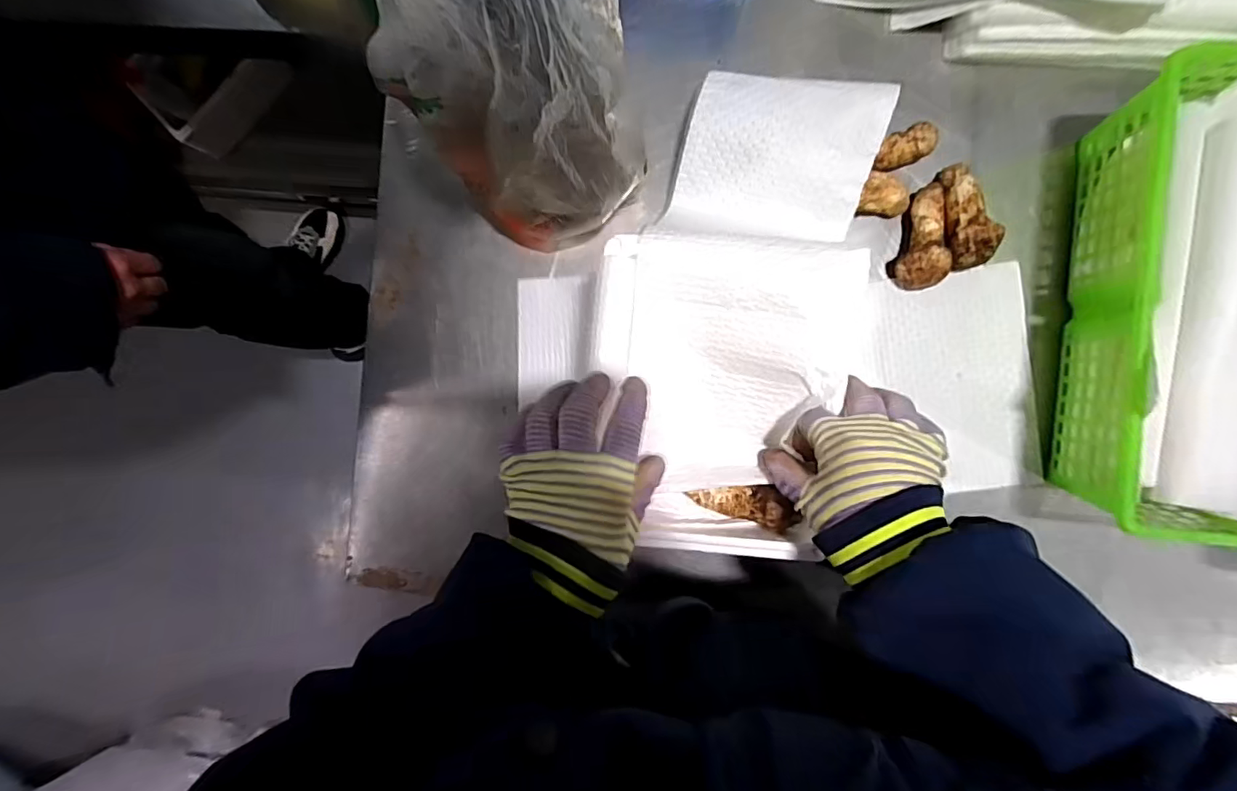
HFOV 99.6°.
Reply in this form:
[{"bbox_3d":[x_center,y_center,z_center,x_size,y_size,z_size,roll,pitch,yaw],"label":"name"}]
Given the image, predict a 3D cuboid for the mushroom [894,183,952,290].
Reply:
[{"bbox_3d":[0.276,-0.140,0.466,0.040,0.032,0.090,13,93,4],"label":"mushroom"}]

